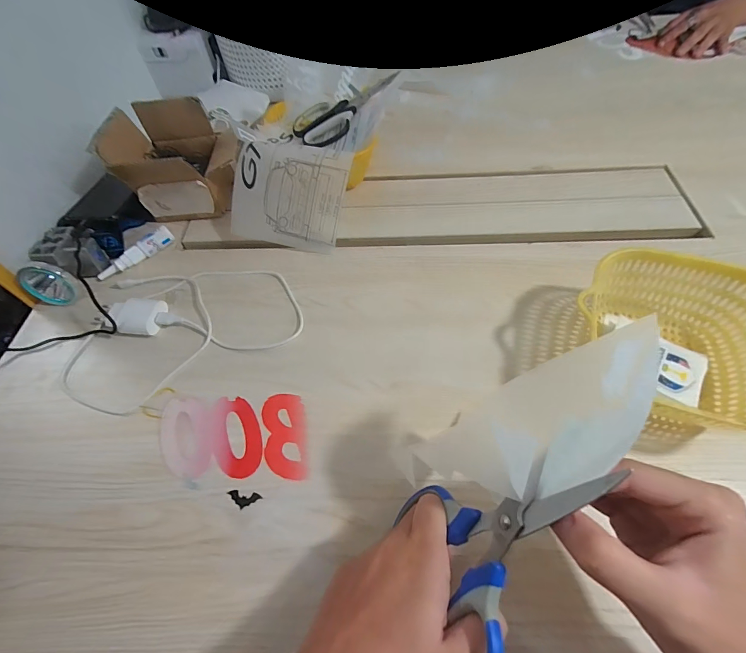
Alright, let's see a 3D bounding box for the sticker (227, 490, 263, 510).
[{"bbox_3d":[-0.113,0.151,0.324,0.029,0.004,0.013,5,62,8],"label":"sticker"}]

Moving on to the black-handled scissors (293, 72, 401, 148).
[{"bbox_3d":[-0.039,-0.333,0.559,0.179,0.016,0.083,-37,62,-5],"label":"black-handled scissors"}]

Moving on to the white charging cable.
[{"bbox_3d":[-0.227,-0.016,0.437,0.253,0.021,0.203,-22,59,-12],"label":"white charging cable"}]

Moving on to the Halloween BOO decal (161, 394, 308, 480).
[{"bbox_3d":[-0.134,0.104,0.356,0.143,0.005,0.078,-3,56,2],"label":"Halloween BOO decal"}]

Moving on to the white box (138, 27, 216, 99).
[{"bbox_3d":[-0.359,-0.485,0.702,0.121,0.116,0.060,-1,36,10],"label":"white box"}]

